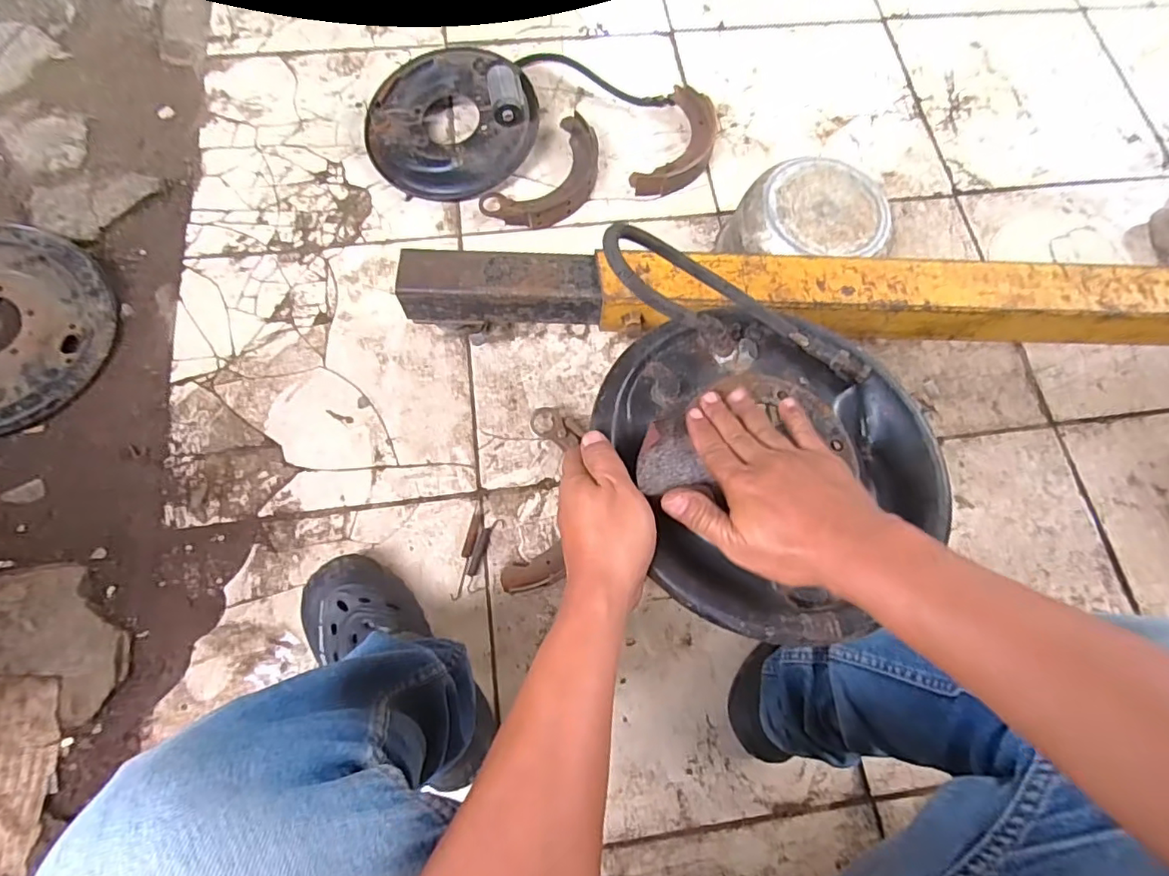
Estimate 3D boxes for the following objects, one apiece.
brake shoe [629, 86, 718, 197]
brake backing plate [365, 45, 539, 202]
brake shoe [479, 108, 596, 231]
[{"bbox_3d":[0.156,-0.474,0.908,0.103,0.037,0.221,25,74,5],"label":"brake shoe"},{"bbox_3d":[-0.210,-0.497,0.879,0.271,0.082,0.244,-2,74,-3],"label":"brake backing plate"},{"bbox_3d":[-0.048,-0.407,0.877,0.119,0.033,0.223,39,76,9],"label":"brake shoe"}]

